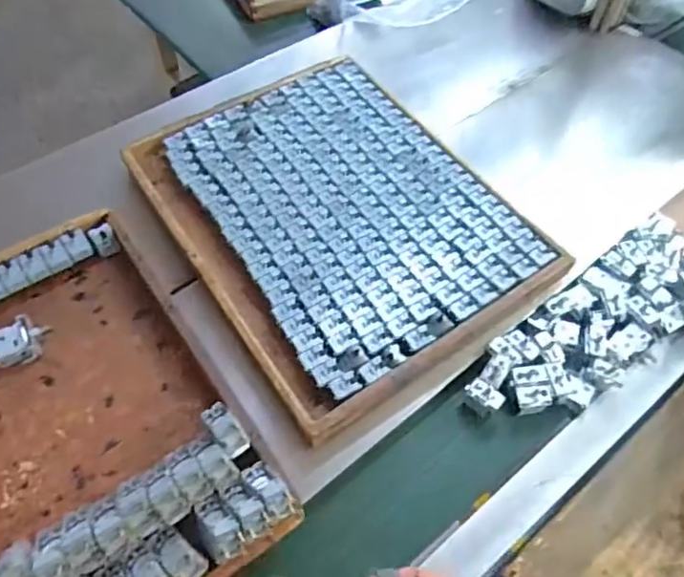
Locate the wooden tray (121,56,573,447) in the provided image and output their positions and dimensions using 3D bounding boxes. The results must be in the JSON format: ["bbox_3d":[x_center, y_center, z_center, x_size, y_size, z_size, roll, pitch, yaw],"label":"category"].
[{"bbox_3d":[-0.012,-0.101,0.750,0.392,0.036,0.495,-32,65,-19],"label":"wooden tray"}]

